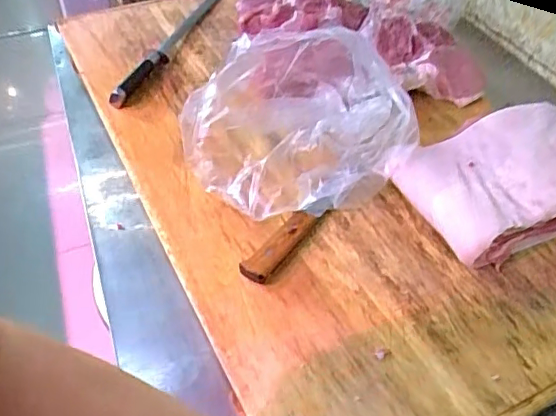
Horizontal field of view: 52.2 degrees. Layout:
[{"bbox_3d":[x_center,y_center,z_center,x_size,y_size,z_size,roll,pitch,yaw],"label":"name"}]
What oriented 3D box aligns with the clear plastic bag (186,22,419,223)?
[{"bbox_3d":[0.033,-0.112,0.739,0.275,0.141,0.225,-26,51,-19],"label":"clear plastic bag"}]

